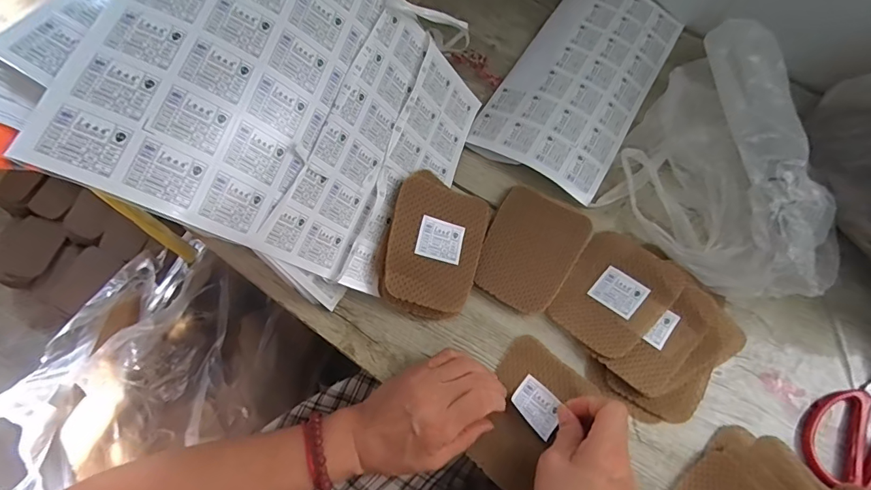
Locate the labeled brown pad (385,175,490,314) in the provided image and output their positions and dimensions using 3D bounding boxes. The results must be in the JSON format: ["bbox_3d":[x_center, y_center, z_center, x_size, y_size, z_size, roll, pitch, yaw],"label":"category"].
[{"bbox_3d":[0.001,-0.001,0.424,0.091,0.006,0.122,19,69,-15],"label":"labeled brown pad"}]

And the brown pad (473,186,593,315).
[{"bbox_3d":[0.098,0.004,0.446,0.091,0.007,0.124,26,69,9],"label":"brown pad"}]

